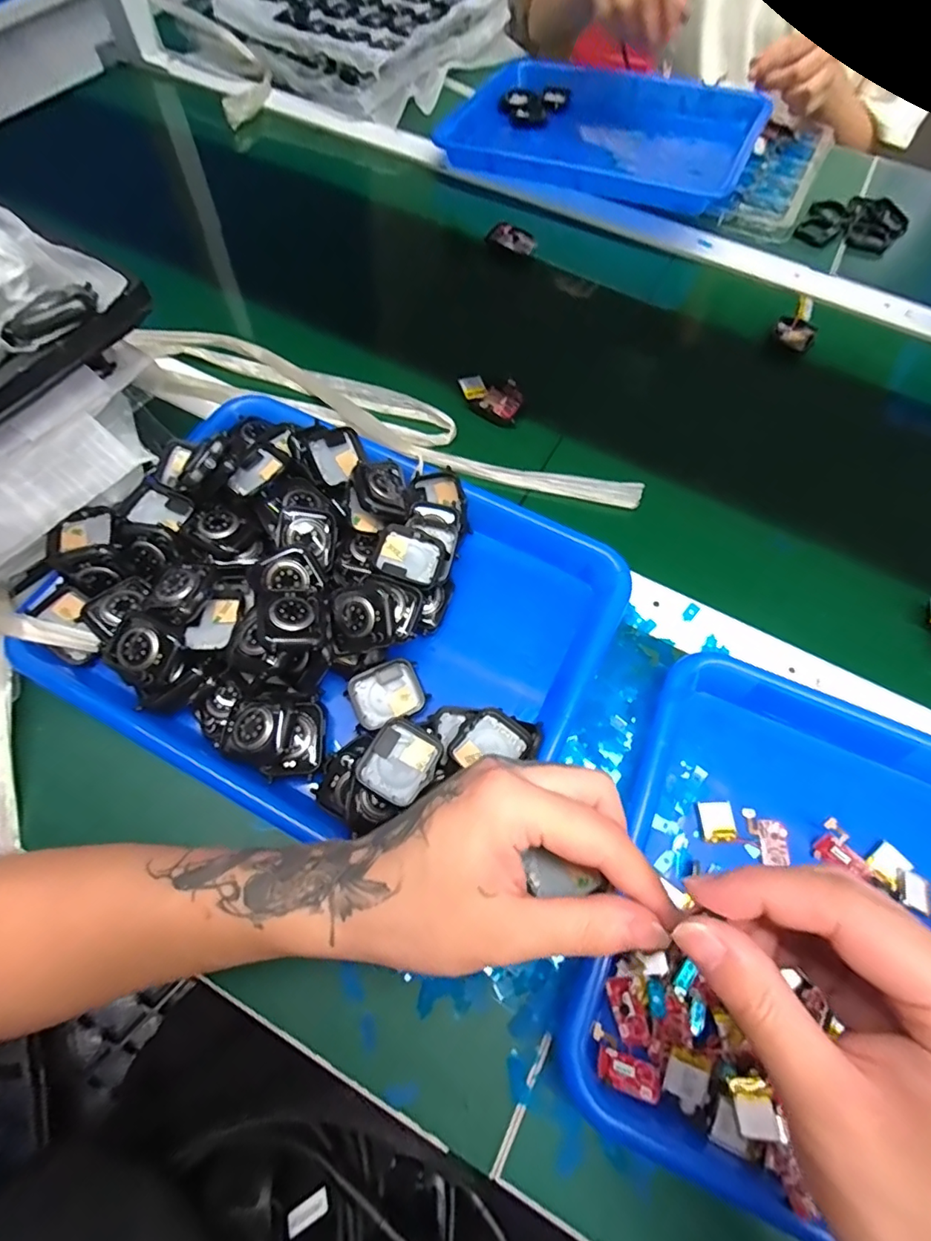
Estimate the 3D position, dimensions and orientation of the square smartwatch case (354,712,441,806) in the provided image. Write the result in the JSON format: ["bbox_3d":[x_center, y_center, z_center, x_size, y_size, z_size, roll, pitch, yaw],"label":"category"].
[{"bbox_3d":[-0.036,0.079,0.297,0.038,0.004,0.043,33,64,-3],"label":"square smartwatch case"}]

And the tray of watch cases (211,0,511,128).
[{"bbox_3d":[-0.123,-0.788,0.695,0.275,0.060,0.333,26,68,11],"label":"tray of watch cases"}]

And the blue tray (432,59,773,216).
[{"bbox_3d":[0.155,-0.561,0.607,0.323,0.046,0.243,26,67,11],"label":"blue tray"}]

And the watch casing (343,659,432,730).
[{"bbox_3d":[-0.049,0.046,0.332,0.045,0.008,0.035,-23,68,-11],"label":"watch casing"}]

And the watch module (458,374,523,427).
[{"bbox_3d":[0.021,-0.189,0.450,0.053,0.017,0.036,19,66,8],"label":"watch module"}]

